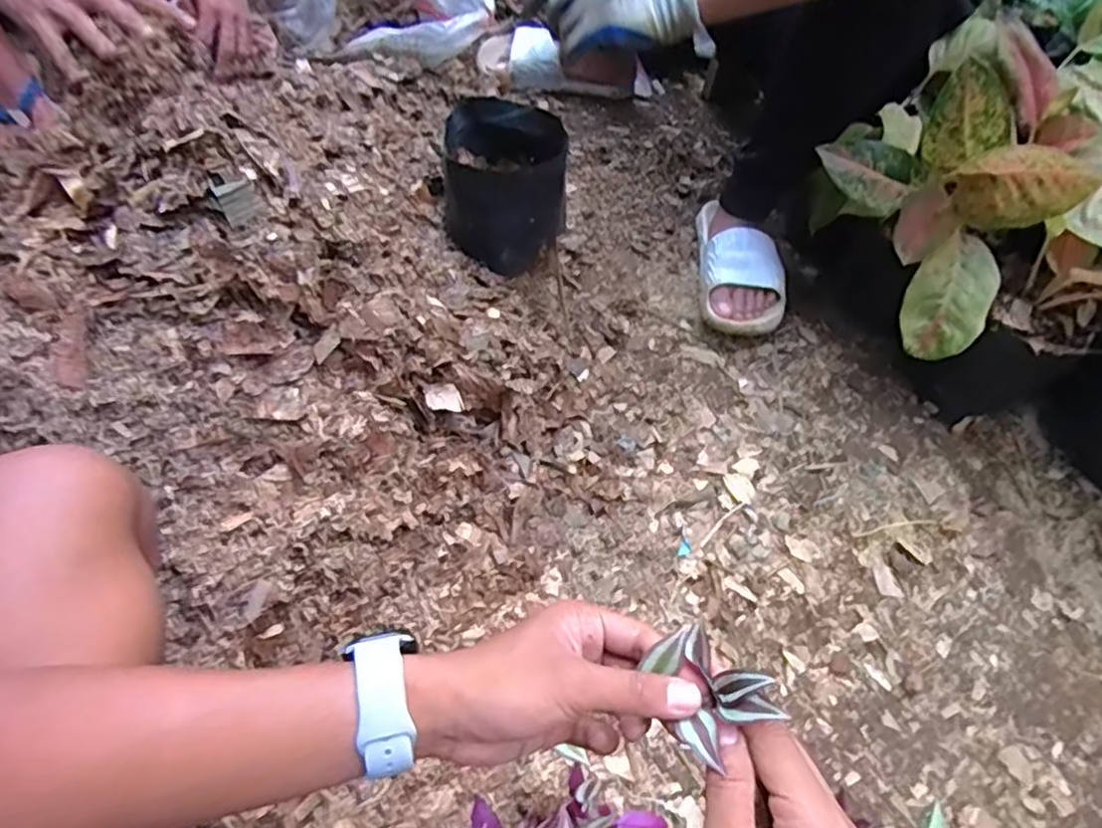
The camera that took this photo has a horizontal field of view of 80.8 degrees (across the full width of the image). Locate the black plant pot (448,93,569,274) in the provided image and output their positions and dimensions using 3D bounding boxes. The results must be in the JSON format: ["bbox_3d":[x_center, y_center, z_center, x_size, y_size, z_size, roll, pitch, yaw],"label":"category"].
[{"bbox_3d":[-0.064,-0.310,0.892,0.150,0.171,0.163,-2,58,-8],"label":"black plant pot"}]

